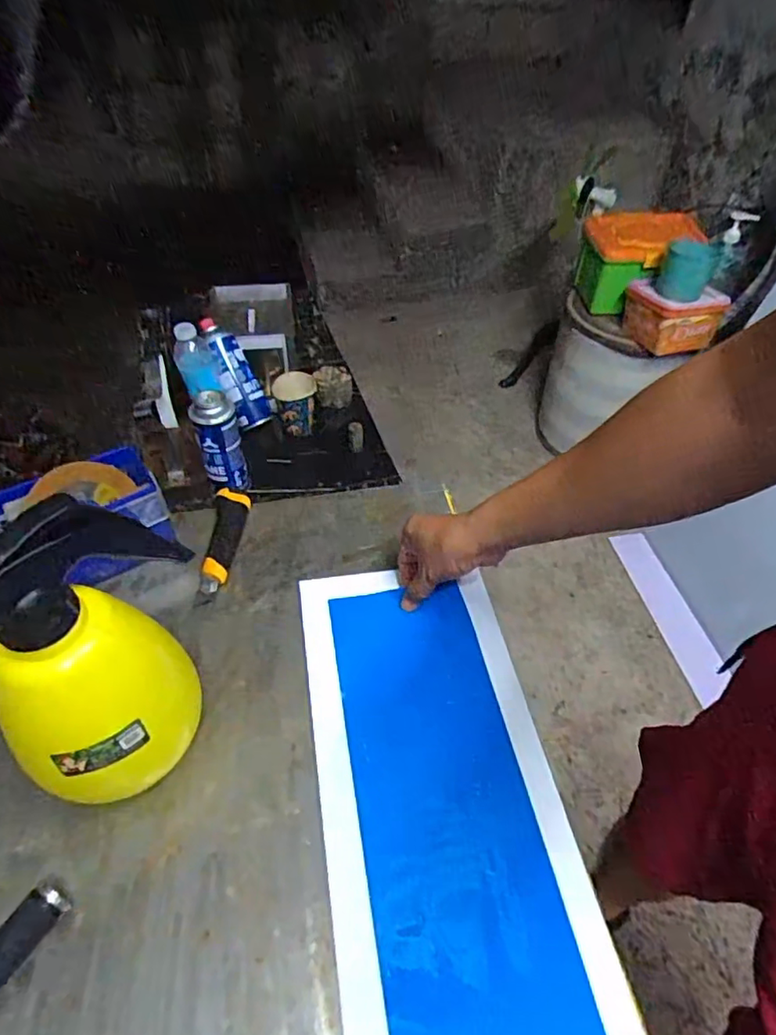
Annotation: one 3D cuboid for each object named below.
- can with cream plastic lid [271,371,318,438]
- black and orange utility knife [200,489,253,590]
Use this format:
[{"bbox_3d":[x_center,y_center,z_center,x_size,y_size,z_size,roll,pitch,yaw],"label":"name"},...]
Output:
[{"bbox_3d":[-0.166,-0.205,1.053,0.072,0.090,0.081,8,47,4],"label":"can with cream plastic lid"},{"bbox_3d":[-0.186,0.022,0.675,0.038,0.022,0.136,1,47,-3],"label":"black and orange utility knife"}]

